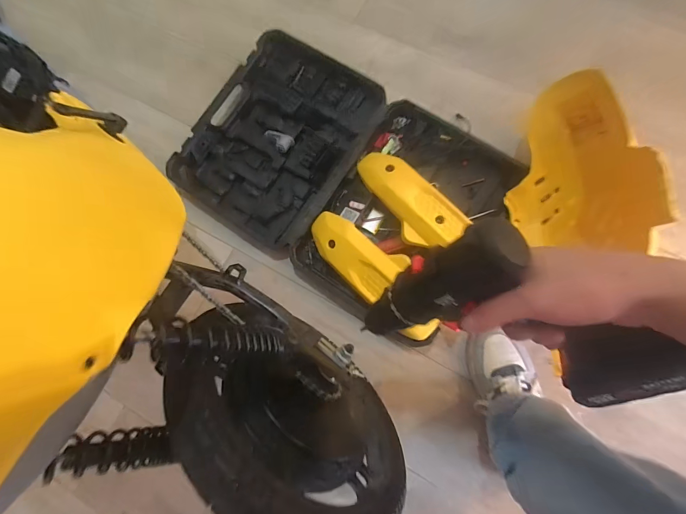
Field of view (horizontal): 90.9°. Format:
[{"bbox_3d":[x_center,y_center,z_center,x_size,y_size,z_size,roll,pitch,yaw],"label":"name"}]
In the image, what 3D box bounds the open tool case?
[{"bbox_3d":[-0.014,-0.187,0.700,0.645,0.078,0.443,32,87,8],"label":"open tool case"}]

